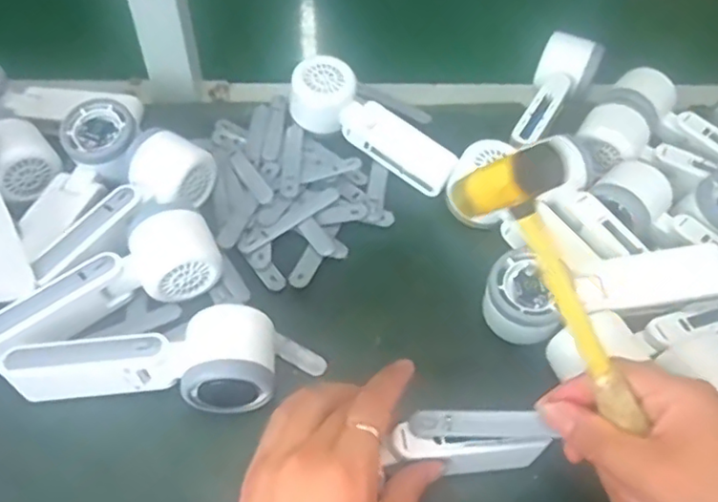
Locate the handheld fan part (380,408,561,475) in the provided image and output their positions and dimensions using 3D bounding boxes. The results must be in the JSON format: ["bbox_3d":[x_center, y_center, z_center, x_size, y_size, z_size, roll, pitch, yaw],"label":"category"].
[{"bbox_3d":[0.065,0.113,0.372,0.094,0.024,0.030,0,53,-2],"label":"handheld fan part"}]

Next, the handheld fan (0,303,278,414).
[{"bbox_3d":[-0.138,0.079,0.404,0.170,0.052,0.063,-7,54,-10],"label":"handheld fan"}]

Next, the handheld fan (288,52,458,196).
[{"bbox_3d":[0.010,-0.112,0.561,0.169,0.048,0.049,36,57,5],"label":"handheld fan"}]

